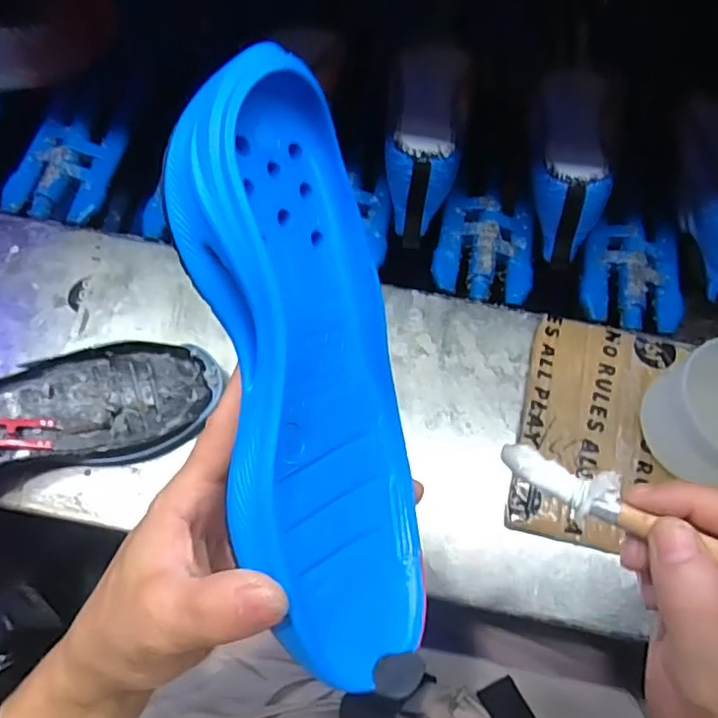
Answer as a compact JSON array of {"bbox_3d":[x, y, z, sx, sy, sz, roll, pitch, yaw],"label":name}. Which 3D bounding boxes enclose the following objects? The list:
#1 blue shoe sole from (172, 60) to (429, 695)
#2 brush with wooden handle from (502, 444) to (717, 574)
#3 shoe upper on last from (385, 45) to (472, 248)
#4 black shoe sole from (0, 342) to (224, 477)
[{"bbox_3d":[-0.022,0.003,0.249,0.048,0.102,0.250,-9,94,35],"label":"blue shoe sole"},{"bbox_3d":[0.135,0.072,0.228,0.178,0.014,0.019,22,66,37],"label":"brush with wooden handle"},{"bbox_3d":[0.060,-0.200,0.545,0.070,0.091,0.195,10,69,4],"label":"shoe upper on last"},{"bbox_3d":[-0.229,0.041,0.423,0.215,0.050,0.091,-15,69,-6],"label":"black shoe sole"}]

